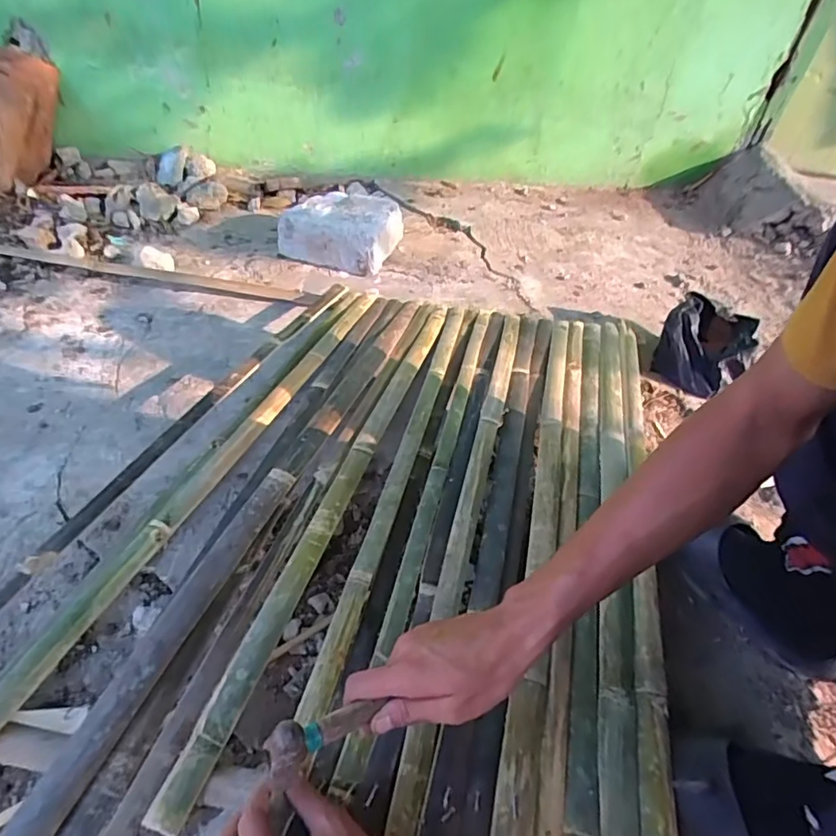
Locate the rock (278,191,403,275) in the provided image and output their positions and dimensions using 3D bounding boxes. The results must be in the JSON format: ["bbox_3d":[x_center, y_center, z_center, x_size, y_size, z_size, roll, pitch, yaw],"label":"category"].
[{"bbox_3d":[-0.161,-0.414,1.211,0.227,0.102,0.181,16,45,11],"label":"rock"}]

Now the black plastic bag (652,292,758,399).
[{"bbox_3d":[0.529,-0.141,1.018,0.143,0.101,0.163,25,48,20],"label":"black plastic bag"}]

